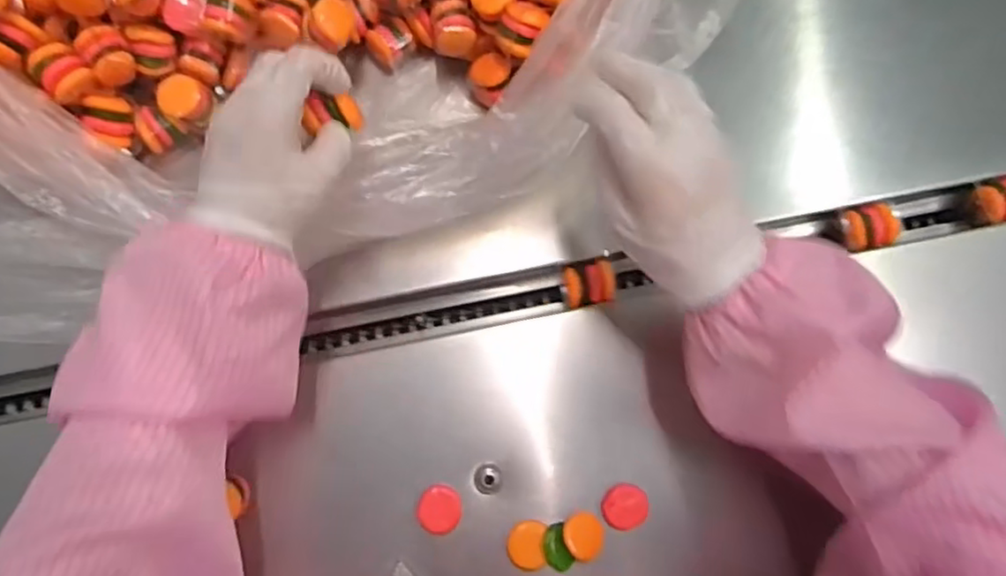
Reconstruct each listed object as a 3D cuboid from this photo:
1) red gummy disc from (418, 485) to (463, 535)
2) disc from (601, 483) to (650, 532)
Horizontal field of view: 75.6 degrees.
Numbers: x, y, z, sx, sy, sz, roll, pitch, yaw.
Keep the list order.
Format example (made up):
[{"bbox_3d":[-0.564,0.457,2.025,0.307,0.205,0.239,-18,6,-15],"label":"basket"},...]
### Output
[{"bbox_3d":[-0.041,0.143,0.419,0.026,0.006,0.029,7,77,3],"label":"red gummy disc"},{"bbox_3d":[0.079,0.142,0.420,0.029,0.009,0.027,0,77,1],"label":"disc"}]

